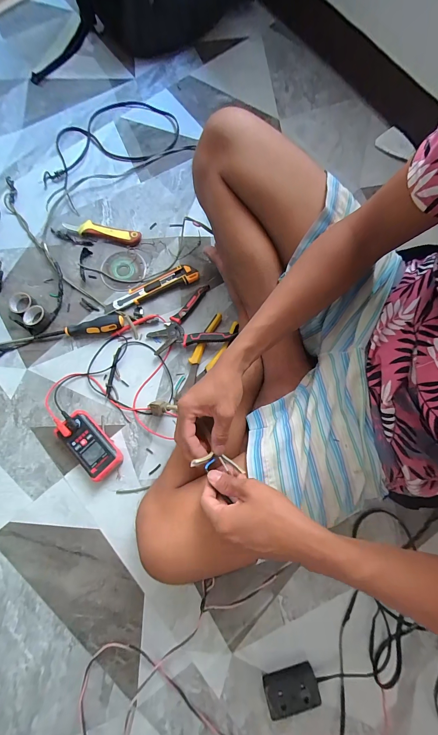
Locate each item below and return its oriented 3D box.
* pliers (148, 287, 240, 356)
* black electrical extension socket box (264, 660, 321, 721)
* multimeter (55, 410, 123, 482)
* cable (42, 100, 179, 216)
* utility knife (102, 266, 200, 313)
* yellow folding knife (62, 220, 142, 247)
[{"bbox_3d":[-0.060,-0.078,0.530,0.149,0.034,0.127,-29,79,-6],"label":"pliers"},{"bbox_3d":[0.108,0.480,0.415,0.077,0.026,0.042,-11,78,-3],"label":"black electrical extension socket box"},{"bbox_3d":[-0.225,0.134,0.485,0.059,0.032,0.122,-44,81,-9],"label":"multimeter"},{"bbox_3d":[-0.252,-0.497,0.621,0.322,0.013,0.184,-42,81,-8],"label":"cable"},{"bbox_3d":[-0.138,-0.161,0.556,0.192,0.017,0.040,-23,79,-5],"label":"utility knife"},{"bbox_3d":[-0.244,-0.286,0.581,0.159,0.018,0.034,12,78,2],"label":"yellow folding knife"}]

